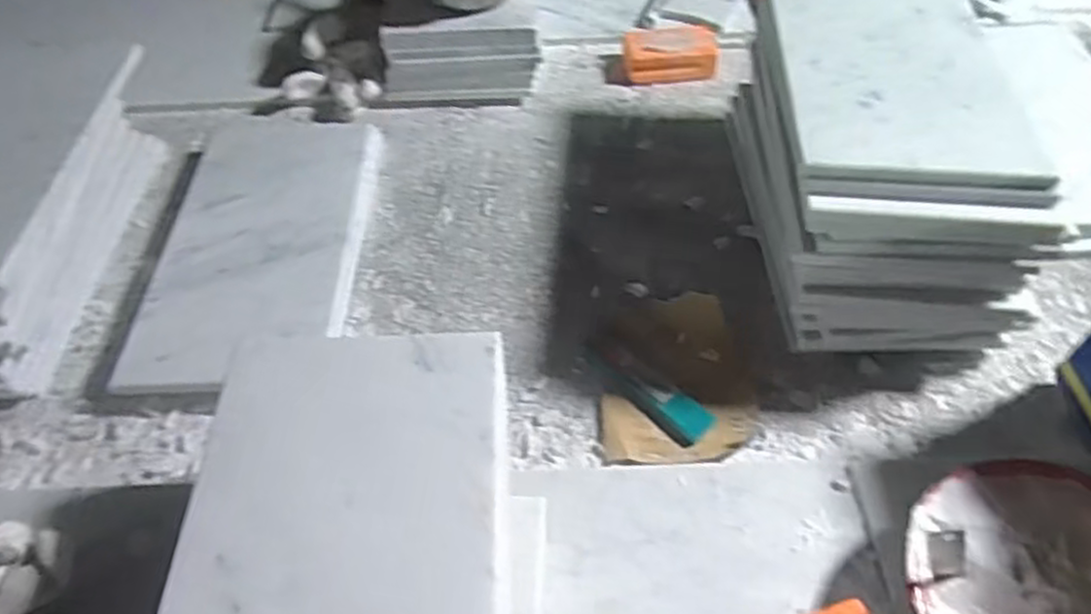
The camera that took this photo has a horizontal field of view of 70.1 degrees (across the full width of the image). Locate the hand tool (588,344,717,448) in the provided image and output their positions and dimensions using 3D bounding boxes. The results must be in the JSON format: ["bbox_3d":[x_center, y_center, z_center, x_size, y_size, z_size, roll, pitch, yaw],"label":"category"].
[{"bbox_3d":[0.073,0.060,0.561,0.101,0.010,0.034,35,58,29],"label":"hand tool"}]

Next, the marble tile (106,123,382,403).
[{"bbox_3d":[-0.237,-0.069,0.667,0.161,0.030,0.335,-4,48,-2],"label":"marble tile"}]

